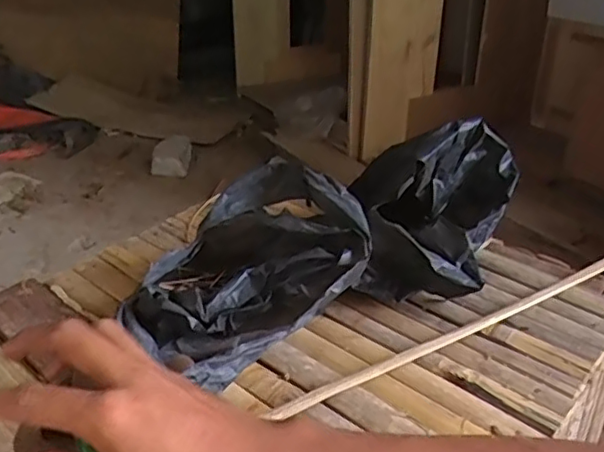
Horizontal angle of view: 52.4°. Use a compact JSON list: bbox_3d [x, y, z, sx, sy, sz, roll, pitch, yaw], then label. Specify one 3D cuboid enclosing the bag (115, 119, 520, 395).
[{"bbox_3d":[0.035,0.012,0.547,0.395,0.117,0.169,-15,30,-26],"label":"bag"}]

